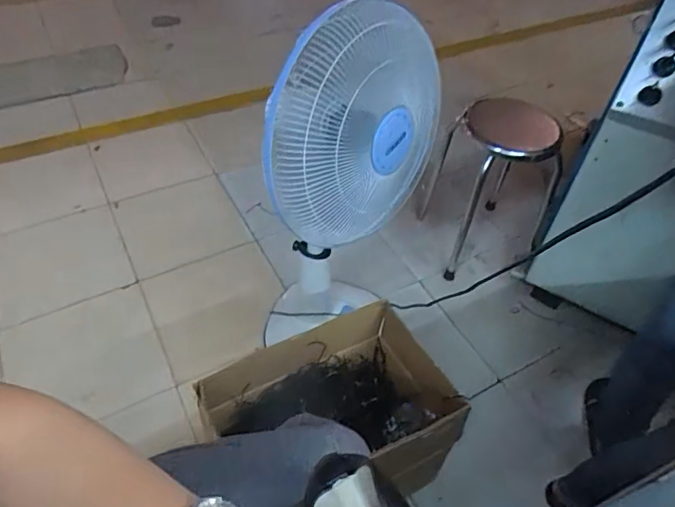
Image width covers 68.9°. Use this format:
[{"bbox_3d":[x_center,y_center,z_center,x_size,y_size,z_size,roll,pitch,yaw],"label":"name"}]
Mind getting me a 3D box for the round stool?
[{"bbox_3d":[0.472,-0.200,1.583,0.281,0.492,0.369,3,48,-1],"label":"round stool"}]

